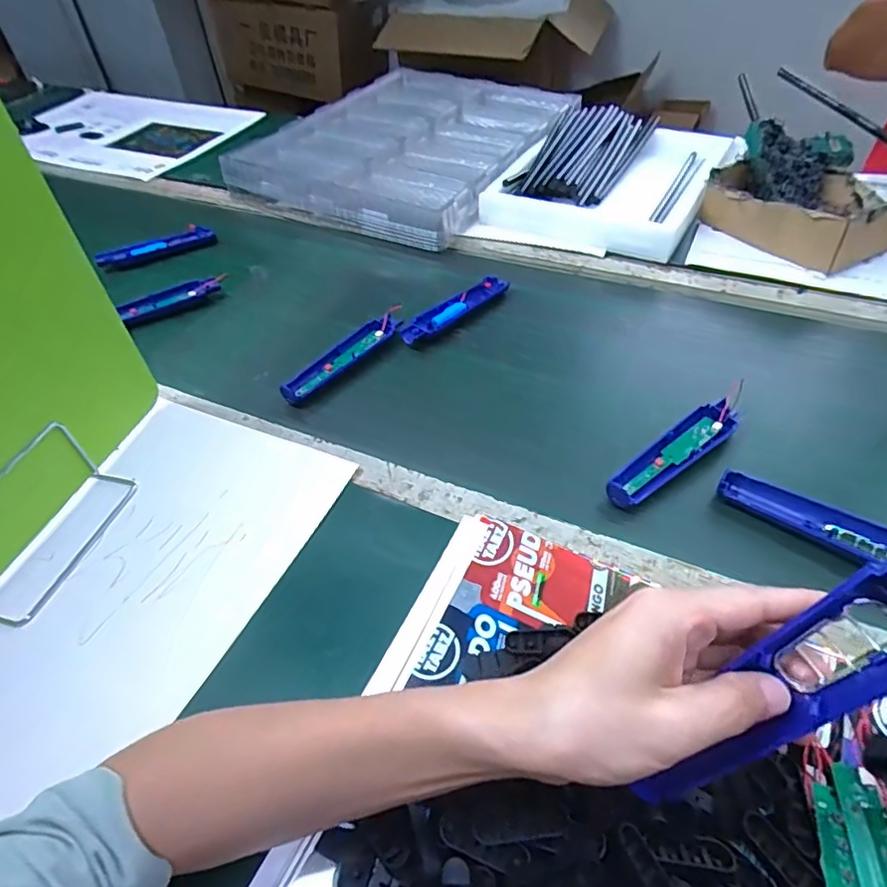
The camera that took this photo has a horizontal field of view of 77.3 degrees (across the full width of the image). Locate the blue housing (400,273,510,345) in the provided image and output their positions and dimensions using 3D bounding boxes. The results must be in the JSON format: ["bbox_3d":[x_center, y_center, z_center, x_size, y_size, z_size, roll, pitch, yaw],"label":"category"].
[{"bbox_3d":[0.017,-0.170,0.706,0.036,0.014,0.174,35,60,29],"label":"blue housing"}]

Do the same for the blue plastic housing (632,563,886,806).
[{"bbox_3d":[0.149,0.105,0.235,0.020,0.172,0.040,15,31,-46],"label":"blue plastic housing"}]

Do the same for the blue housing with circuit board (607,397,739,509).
[{"bbox_3d":[0.215,0.007,0.518,0.162,0.015,0.038,-30,54,-21],"label":"blue housing with circuit board"}]

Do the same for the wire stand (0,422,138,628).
[{"bbox_3d":[-0.341,0.055,0.461,0.078,0.087,0.163,10,50,12],"label":"wire stand"}]

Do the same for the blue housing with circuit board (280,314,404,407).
[{"bbox_3d":[-0.119,-0.101,0.649,0.038,0.015,0.170,33,58,28],"label":"blue housing with circuit board"}]

